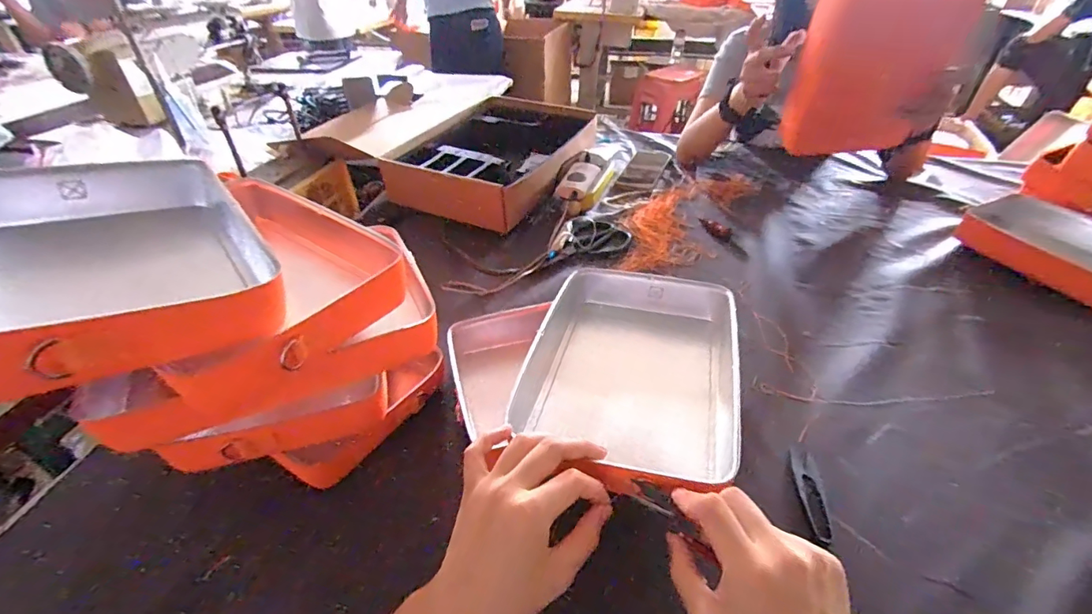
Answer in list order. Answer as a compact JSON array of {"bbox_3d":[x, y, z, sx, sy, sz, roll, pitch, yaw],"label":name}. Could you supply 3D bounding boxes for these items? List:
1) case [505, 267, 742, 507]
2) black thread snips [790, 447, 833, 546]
[{"bbox_3d":[0.090,0.055,0.470,0.194,0.056,0.245,11,42,14],"label":"case"},{"bbox_3d":[0.242,0.169,0.432,0.025,0.012,0.096,7,41,10],"label":"black thread snips"}]

